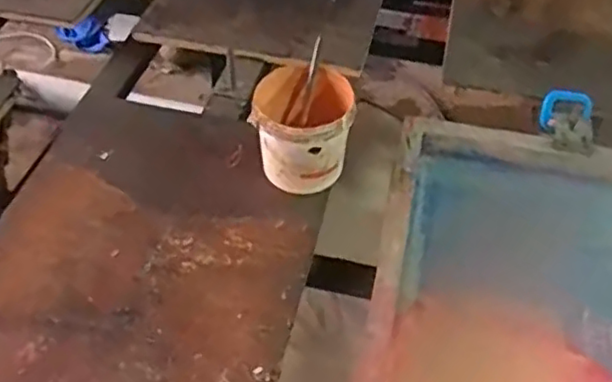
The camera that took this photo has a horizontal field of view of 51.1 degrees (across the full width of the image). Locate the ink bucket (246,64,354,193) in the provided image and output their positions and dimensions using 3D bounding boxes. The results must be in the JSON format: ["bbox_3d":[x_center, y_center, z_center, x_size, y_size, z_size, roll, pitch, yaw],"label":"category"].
[{"bbox_3d":[-0.005,-0.077,0.836,0.115,0.115,0.126,2,49,-2],"label":"ink bucket"}]

